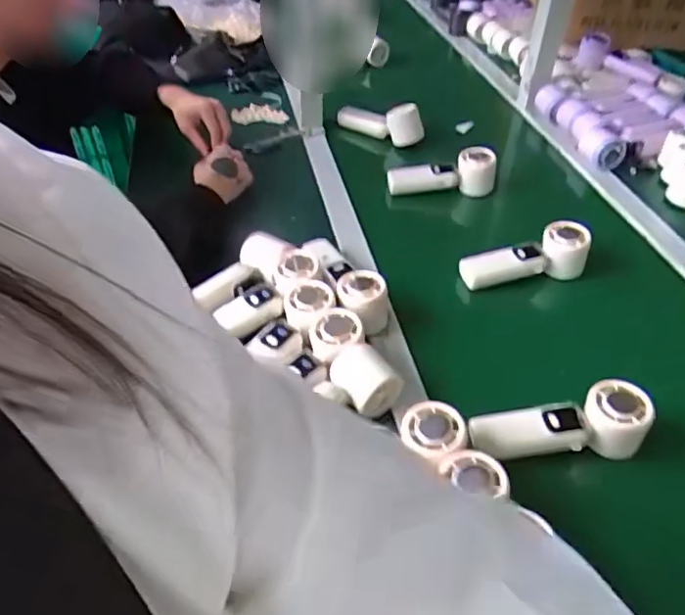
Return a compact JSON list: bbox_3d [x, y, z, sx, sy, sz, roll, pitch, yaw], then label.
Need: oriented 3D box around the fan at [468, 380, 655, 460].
[{"bbox_3d":[0.207,0.112,0.542,0.164,0.052,0.051,-3,43,-4],"label":"fan"}]

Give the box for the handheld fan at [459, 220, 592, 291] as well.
[{"bbox_3d":[0.230,-0.068,0.731,0.160,0.065,0.045,-6,43,-8],"label":"handheld fan"}]

